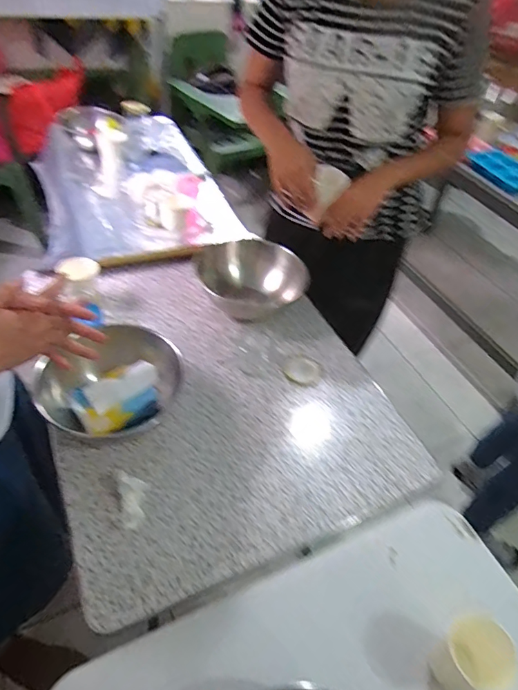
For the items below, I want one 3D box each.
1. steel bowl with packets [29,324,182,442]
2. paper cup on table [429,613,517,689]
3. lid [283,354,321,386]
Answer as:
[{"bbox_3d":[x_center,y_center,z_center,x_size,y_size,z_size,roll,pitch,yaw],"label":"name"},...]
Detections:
[{"bbox_3d":[-0.236,0.070,0.766,0.212,0.113,0.192,27,49,18],"label":"steel bowl with packets"},{"bbox_3d":[0.239,0.353,0.512,0.064,0.081,0.067,-10,49,-16],"label":"paper cup on table"},{"bbox_3d":[0.087,0.050,0.907,0.068,0.005,0.075,30,50,20],"label":"lid"}]

